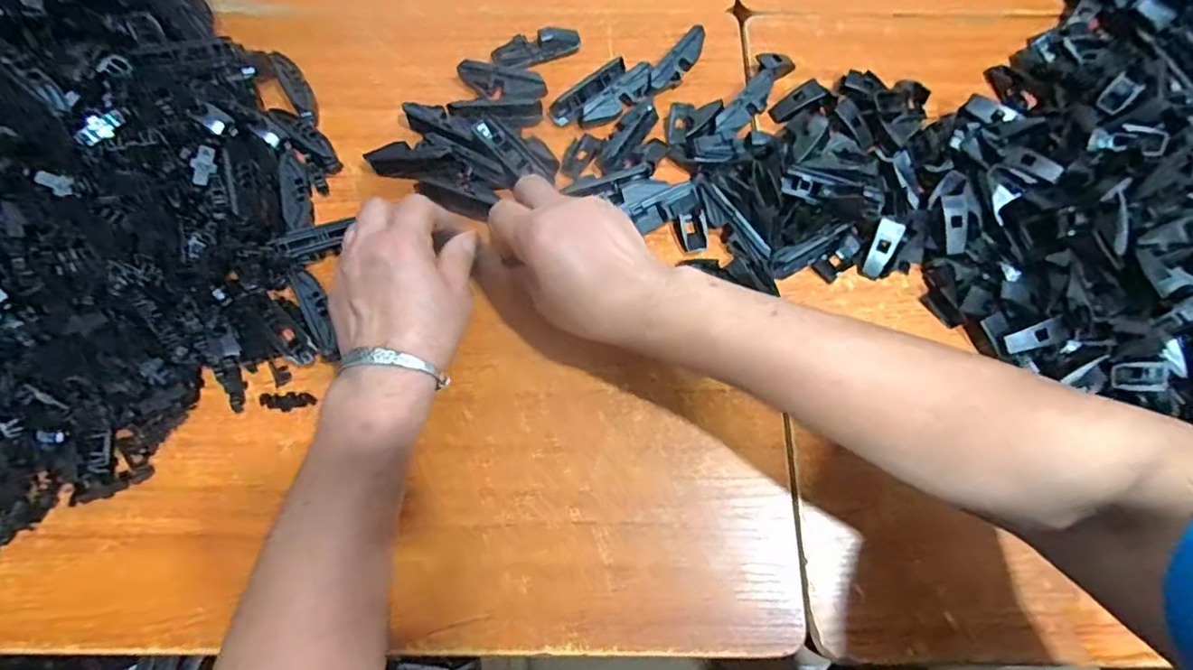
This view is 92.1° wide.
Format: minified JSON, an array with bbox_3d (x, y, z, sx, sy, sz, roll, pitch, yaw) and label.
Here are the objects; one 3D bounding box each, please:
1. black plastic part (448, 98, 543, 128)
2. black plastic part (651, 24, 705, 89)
[{"bbox_3d":[-0.079,-0.175,0.456,0.072,0.015,0.019,2,69,2],"label":"black plastic part"},{"bbox_3d":[0.069,-0.225,0.472,0.016,0.019,0.070,35,74,13],"label":"black plastic part"}]

